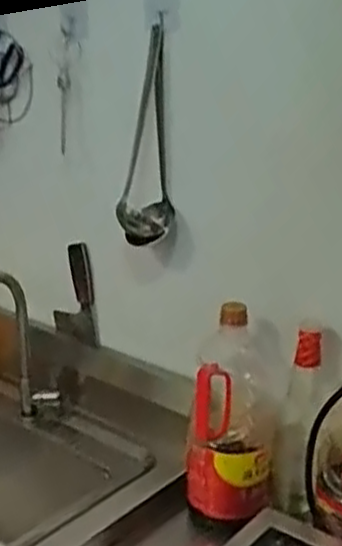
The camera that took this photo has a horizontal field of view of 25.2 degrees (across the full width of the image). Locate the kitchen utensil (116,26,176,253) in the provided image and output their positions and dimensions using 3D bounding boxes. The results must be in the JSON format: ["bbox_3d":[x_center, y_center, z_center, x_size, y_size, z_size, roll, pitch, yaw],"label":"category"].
[{"bbox_3d":[-0.036,-0.179,1.046,0.076,0.292,0.051,-2,19,-4],"label":"kitchen utensil"}]

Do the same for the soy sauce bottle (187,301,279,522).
[{"bbox_3d":[0.084,0.185,1.028,0.114,0.262,0.122,2,19,6],"label":"soy sauce bottle"}]

